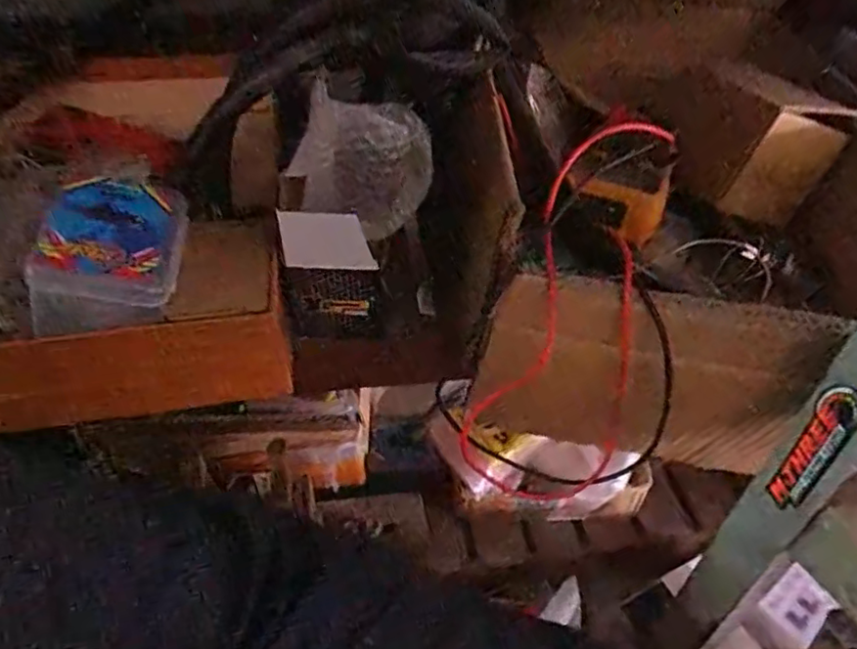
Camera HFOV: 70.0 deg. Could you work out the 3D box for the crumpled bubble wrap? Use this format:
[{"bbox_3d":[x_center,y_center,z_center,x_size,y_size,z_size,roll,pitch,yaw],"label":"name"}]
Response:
[{"bbox_3d":[-0.036,-0.090,0.338,0.073,0.072,0.045,-1,42,-3],"label":"crumpled bubble wrap"}]

